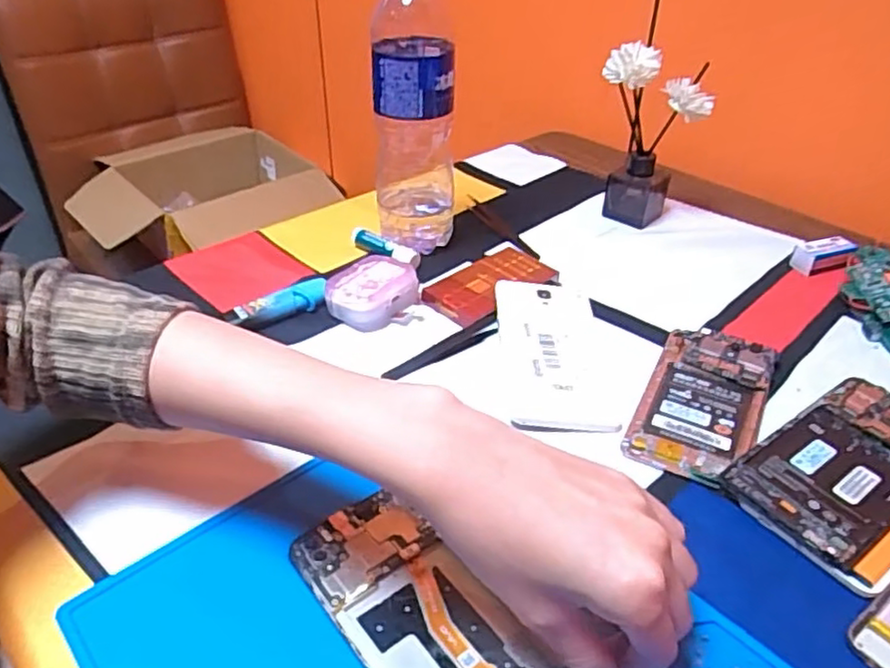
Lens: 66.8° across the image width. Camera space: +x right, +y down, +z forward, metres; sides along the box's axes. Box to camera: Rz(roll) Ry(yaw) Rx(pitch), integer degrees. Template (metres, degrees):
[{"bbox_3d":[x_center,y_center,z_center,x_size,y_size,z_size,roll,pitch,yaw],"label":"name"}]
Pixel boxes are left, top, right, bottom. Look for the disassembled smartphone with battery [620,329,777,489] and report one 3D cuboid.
[{"bbox_3d":[0.166,0.040,0.433,0.070,0.009,0.140,19,40,21],"label":"disassembled smartphone with battery"}]

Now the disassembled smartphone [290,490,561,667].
[{"bbox_3d":[-0.008,0.132,0.303,0.064,0.007,0.150,-25,45,-32],"label":"disassembled smartphone"}]

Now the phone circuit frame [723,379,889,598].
[{"bbox_3d":[0.234,0.077,0.380,0.145,0.014,0.084,-23,43,-29],"label":"phone circuit frame"}]

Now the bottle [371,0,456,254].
[{"bbox_3d":[-0.024,-0.173,0.542,0.065,0.222,0.062,-1,37,-4],"label":"bottle"}]

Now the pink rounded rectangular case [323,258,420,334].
[{"bbox_3d":[-0.056,-0.031,0.508,0.055,0.031,0.065,24,42,27],"label":"pink rounded rectangular case"}]

